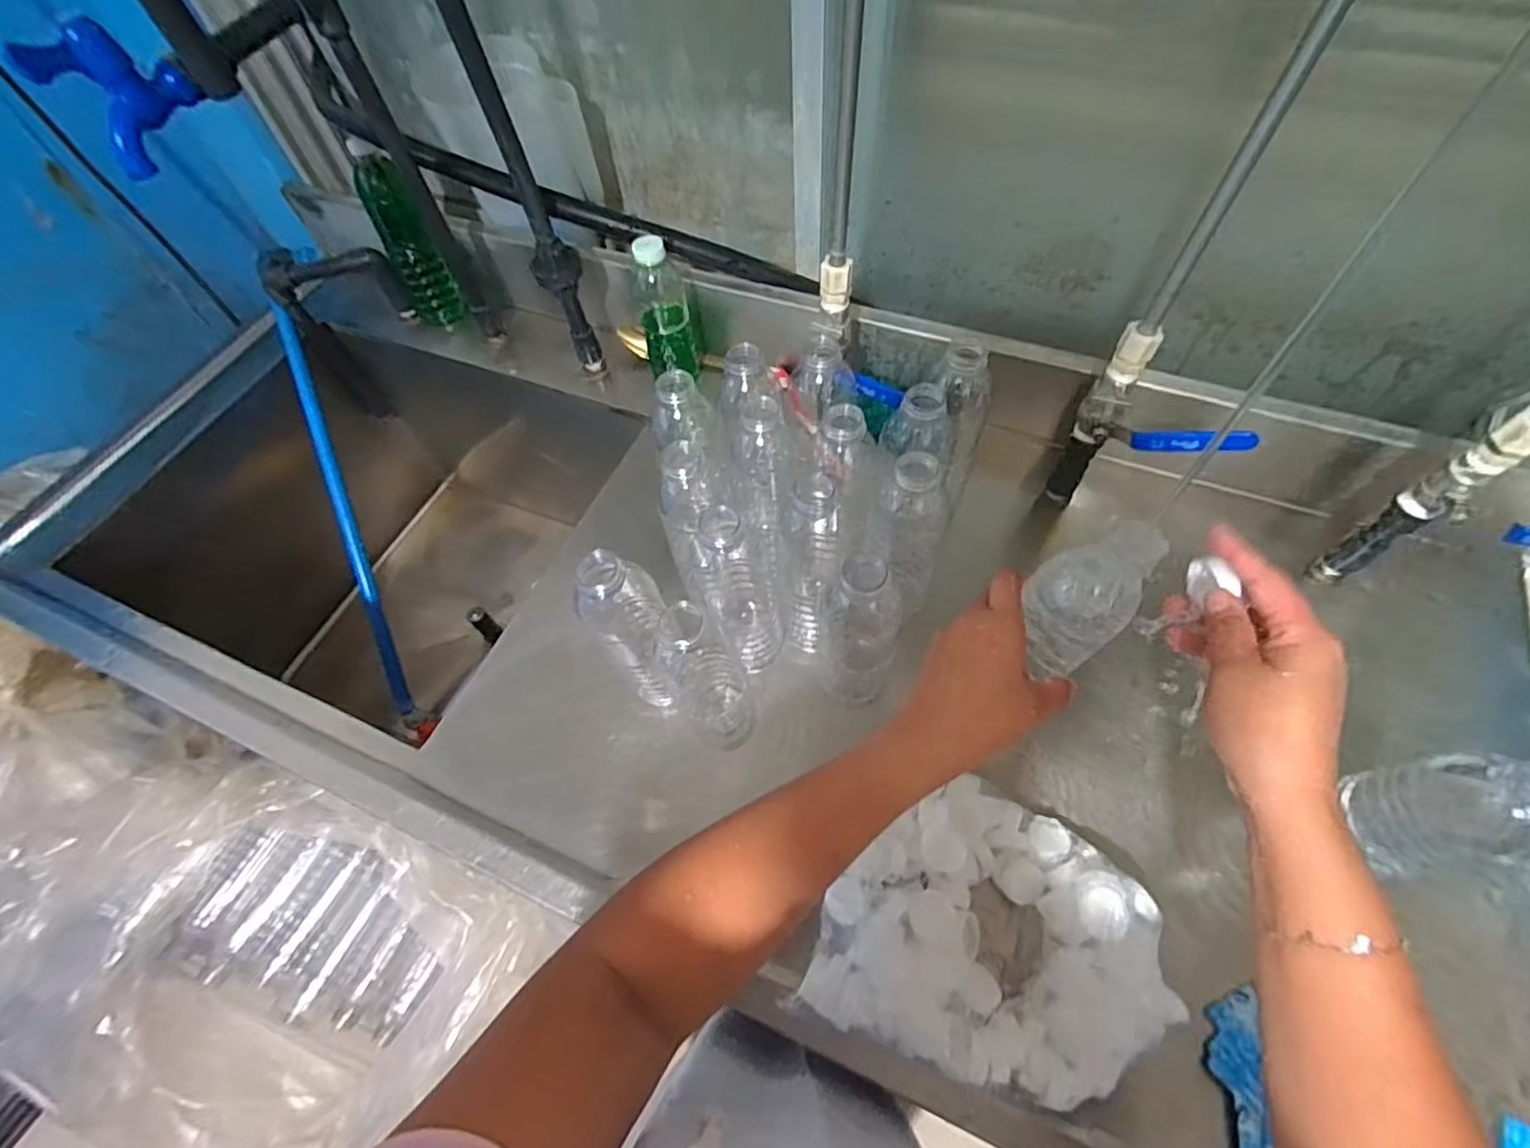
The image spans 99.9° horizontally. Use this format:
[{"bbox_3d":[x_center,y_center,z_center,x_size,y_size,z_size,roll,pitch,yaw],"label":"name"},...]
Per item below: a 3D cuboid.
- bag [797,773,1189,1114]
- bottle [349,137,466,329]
[{"bbox_3d":[0.156,0.247,0.451,0.215,0.045,0.182,17,62,13],"label":"bag"},{"bbox_3d":[-0.440,-0.410,0.793,0.064,0.198,0.057,-17,60,-7],"label":"bottle"}]

